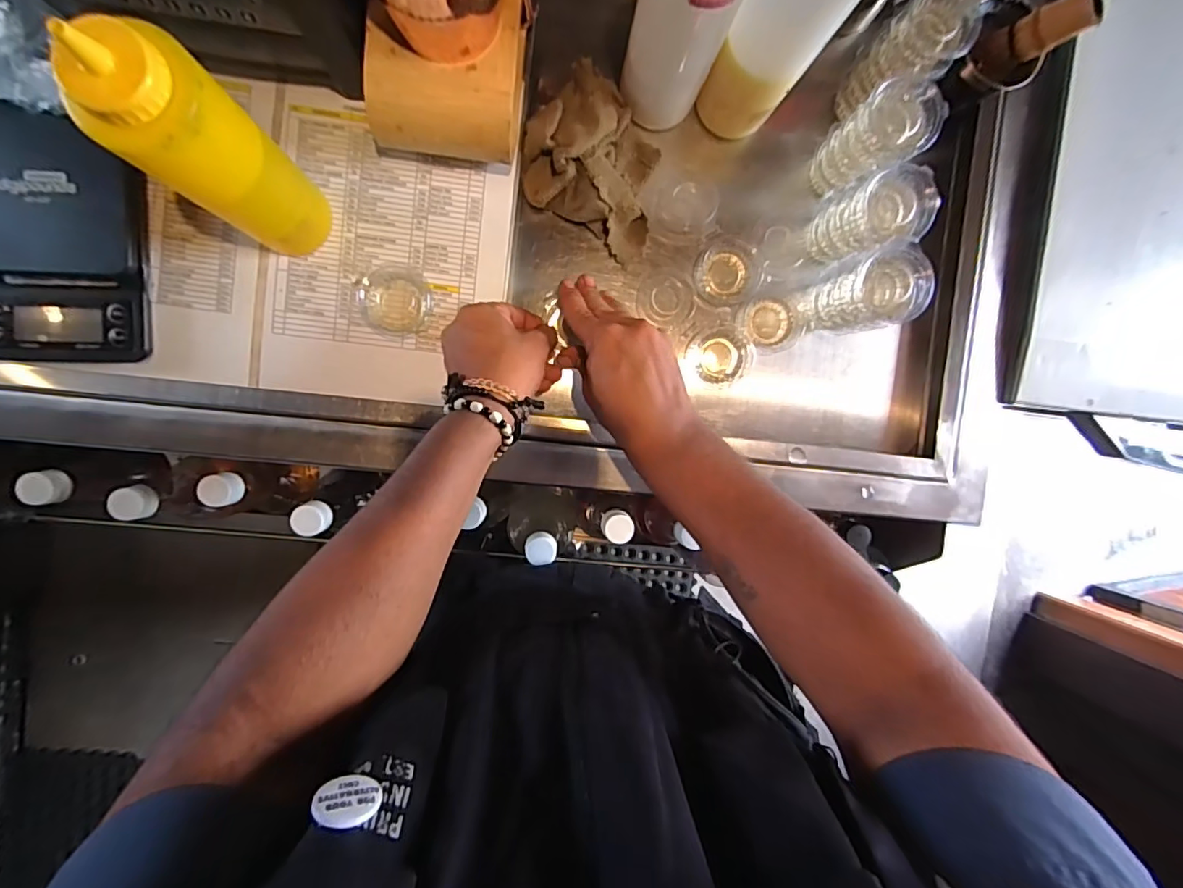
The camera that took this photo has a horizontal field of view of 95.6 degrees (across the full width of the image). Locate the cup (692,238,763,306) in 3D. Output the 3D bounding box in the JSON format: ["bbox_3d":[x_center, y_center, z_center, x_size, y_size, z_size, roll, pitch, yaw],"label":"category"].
[{"bbox_3d":[0.126,-0.159,0.498,0.055,0.027,0.056,0,94,-5],"label":"cup"}]

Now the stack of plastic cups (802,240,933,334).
[{"bbox_3d":[0.227,-0.124,0.461,0.060,0.107,0.059,-10,95,-4],"label":"stack of plastic cups"}]

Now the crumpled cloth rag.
[{"bbox_3d":[0.001,-0.248,0.473,0.120,0.035,0.151,8,93,-5],"label":"crumpled cloth rag"}]

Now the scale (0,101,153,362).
[{"bbox_3d":[-0.421,-0.160,0.418,0.127,0.028,0.186,0,94,-5],"label":"scale"}]

